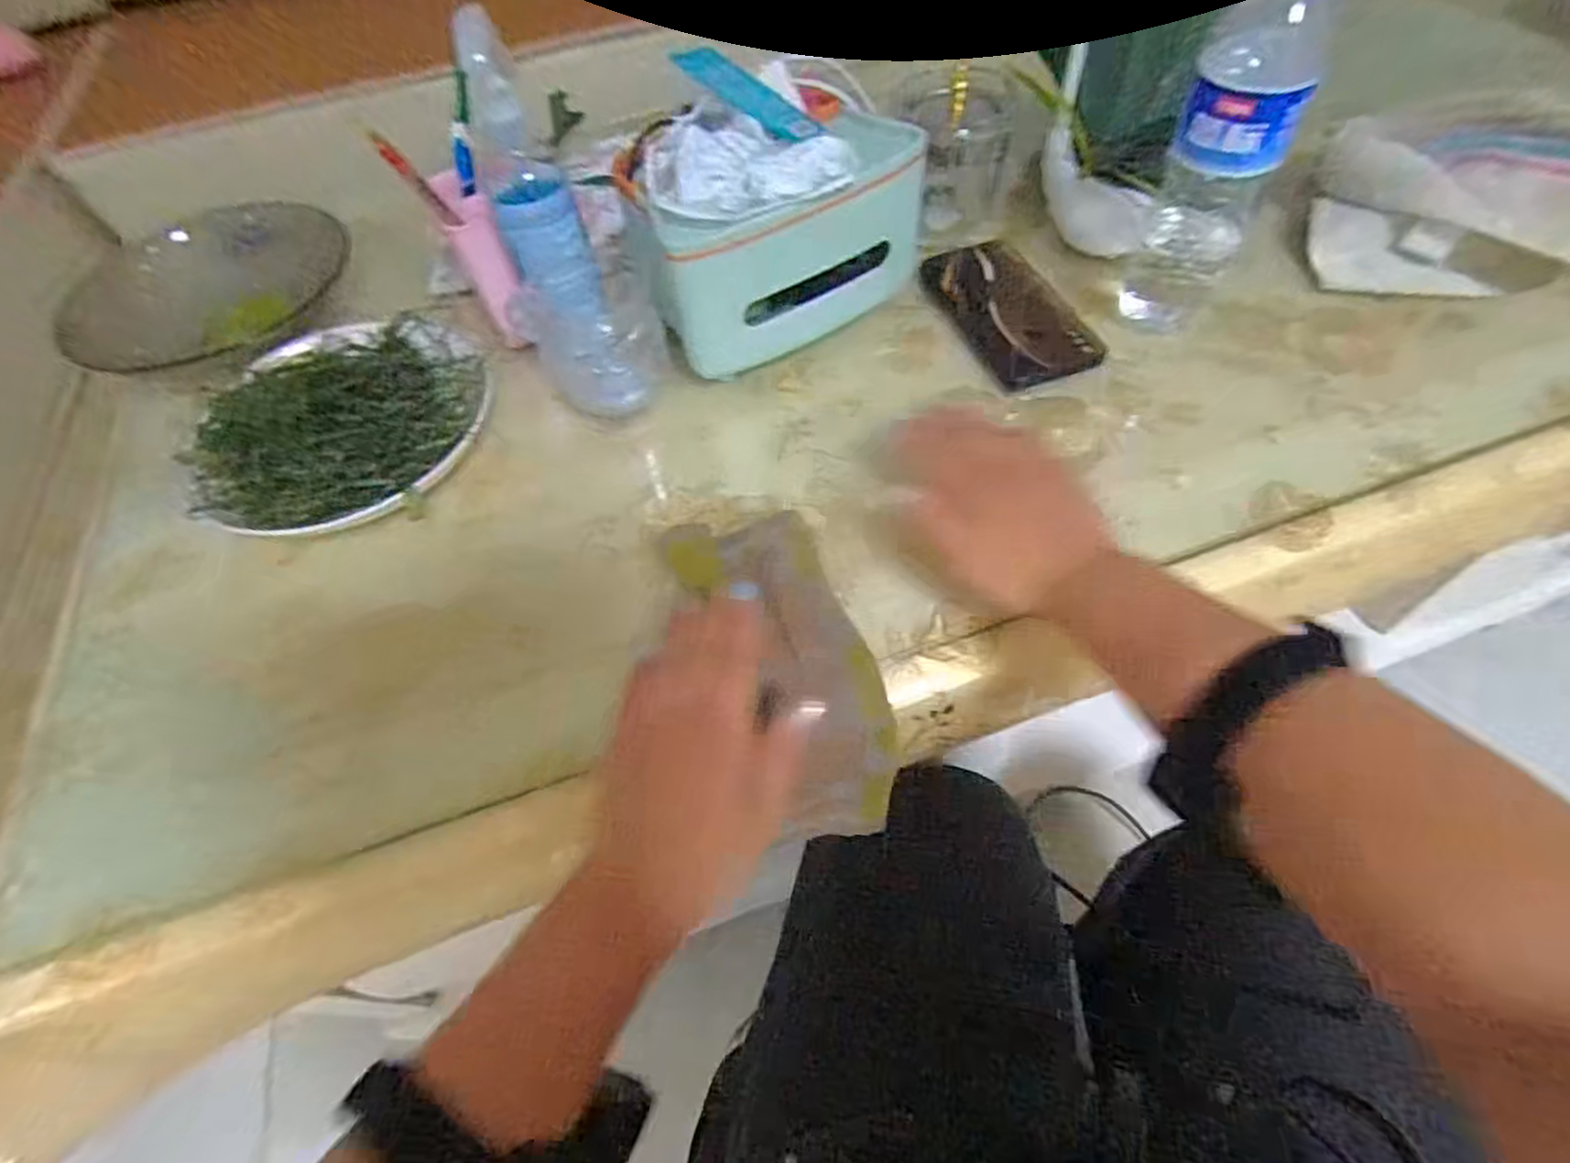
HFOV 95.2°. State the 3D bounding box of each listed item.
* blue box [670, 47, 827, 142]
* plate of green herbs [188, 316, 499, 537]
[{"bbox_3d":[-0.022,-0.318,0.466,0.110,0.012,0.036,38,68,8],"label":"blue box"},{"bbox_3d":[-0.293,-0.107,0.491,0.181,0.047,0.199,-2,56,3],"label":"plate of green herbs"}]

